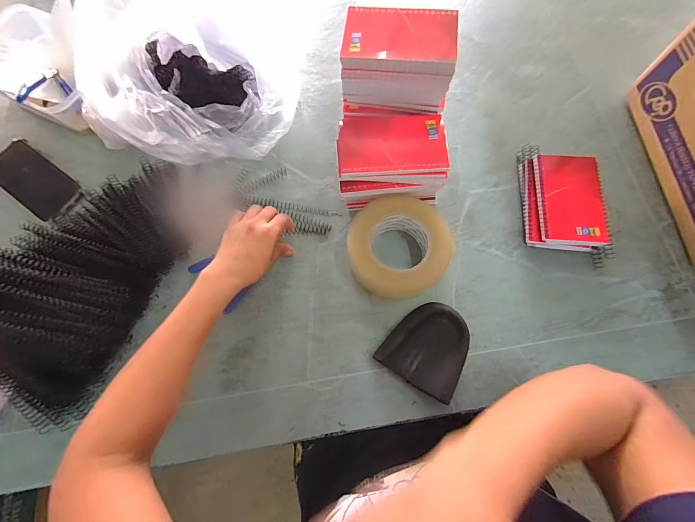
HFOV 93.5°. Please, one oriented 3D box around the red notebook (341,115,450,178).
[{"bbox_3d":[0.055,-0.147,0.403,0.129,0.012,0.085,-2,73,1],"label":"red notebook"}]

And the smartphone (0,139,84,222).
[{"bbox_3d":[-0.489,-0.126,0.511,0.167,0.010,0.074,35,77,11],"label":"smartphone"}]

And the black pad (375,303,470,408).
[{"bbox_3d":[0.101,0.104,0.403,0.094,0.030,0.101,33,77,10],"label":"black pad"}]

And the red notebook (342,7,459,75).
[{"bbox_3d":[0.061,-0.260,0.383,0.128,0.020,0.080,8,73,4],"label":"red notebook"}]

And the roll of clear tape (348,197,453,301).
[{"bbox_3d":[0.065,-0.015,0.429,0.124,0.056,0.127,0,73,1],"label":"roll of clear tape"}]

